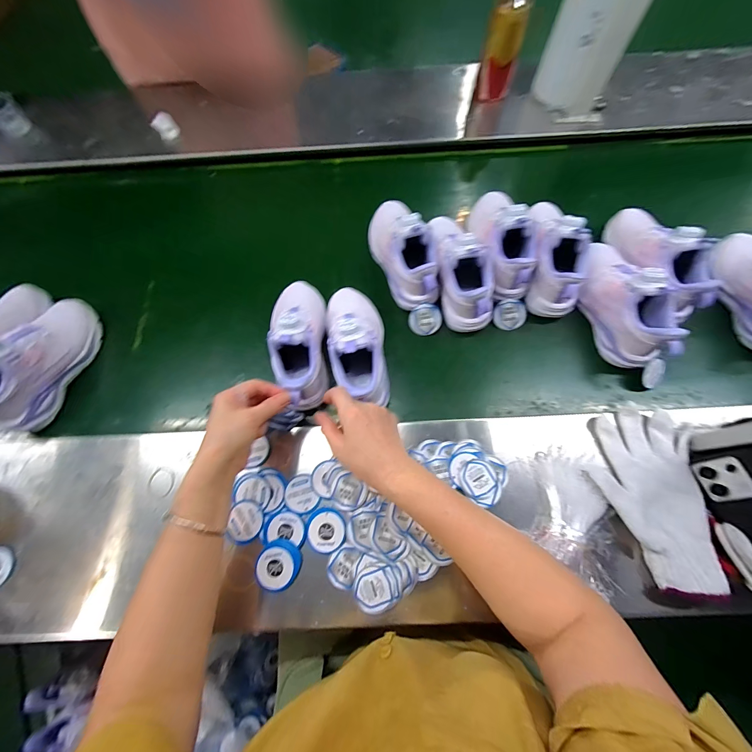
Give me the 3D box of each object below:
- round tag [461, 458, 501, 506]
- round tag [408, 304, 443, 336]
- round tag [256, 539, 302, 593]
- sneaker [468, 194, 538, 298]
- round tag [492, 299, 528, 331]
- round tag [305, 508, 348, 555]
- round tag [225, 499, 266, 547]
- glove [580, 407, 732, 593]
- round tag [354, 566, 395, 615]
[{"bbox_3d":[0.136,0.135,0.418,0.052,0.004,0.047,19,70,10],"label":"round tag"},{"bbox_3d":[0.080,-0.091,0.528,0.052,0.006,0.051,2,109,6],"label":"round tag"},{"bbox_3d":[-0.116,0.227,0.389,0.049,0.007,0.053,-1,68,3],"label":"round tag"},{"bbox_3d":[0.204,-0.232,0.527,0.078,0.100,0.209,-5,68,1],"label":"sneaker"},{"bbox_3d":[0.216,-0.099,0.525,0.054,0.006,0.050,0,97,-3],"label":"round tag"},{"bbox_3d":[-0.063,0.192,0.405,0.050,0.004,0.048,-1,68,3],"label":"round tag"},{"bbox_3d":[-0.164,0.185,0.411,0.042,0.008,0.051,11,72,0],"label":"round tag"},{"bbox_3d":[0.341,0.144,0.407,0.129,0.025,0.208,-2,68,2],"label":"glove"},{"bbox_3d":[-0.002,0.251,0.380,0.046,0.004,0.045,-1,68,3],"label":"round tag"}]

